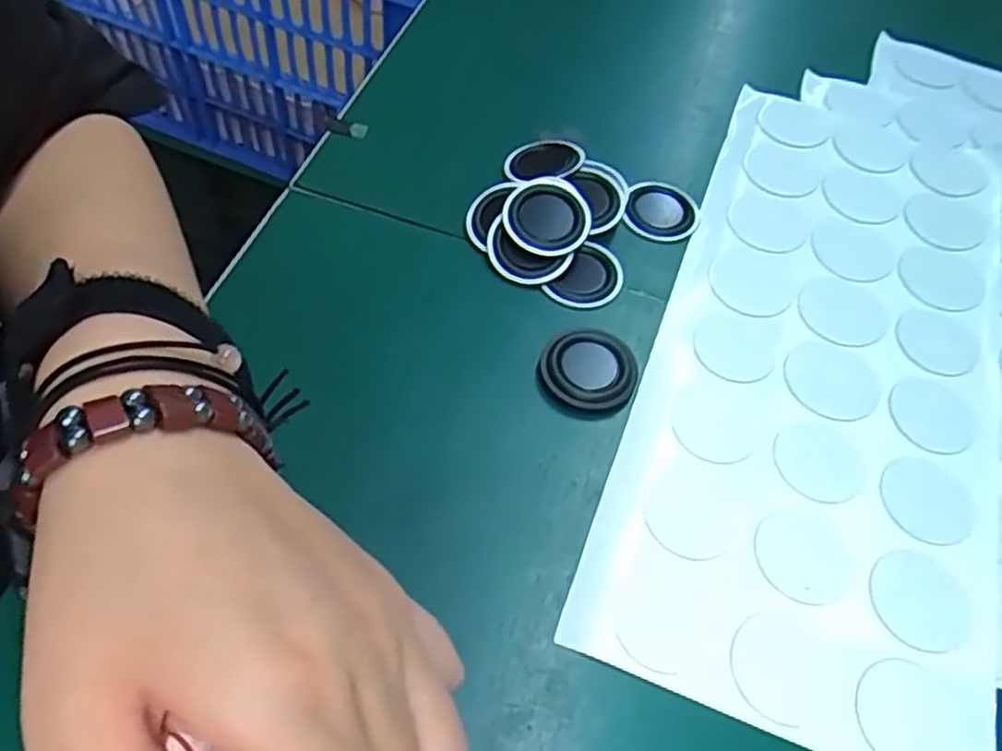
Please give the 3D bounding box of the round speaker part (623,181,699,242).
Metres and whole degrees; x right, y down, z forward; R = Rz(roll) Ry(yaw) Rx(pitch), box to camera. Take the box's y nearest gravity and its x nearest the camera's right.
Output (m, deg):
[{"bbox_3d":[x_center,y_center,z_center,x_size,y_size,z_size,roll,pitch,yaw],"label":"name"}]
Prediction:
[{"bbox_3d":[0.077,-0.079,0.355,0.034,0.005,0.035,15,57,5],"label":"round speaker part"}]

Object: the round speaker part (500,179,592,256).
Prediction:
[{"bbox_3d":[0.021,-0.071,0.332,0.038,0.005,0.036,0,74,0],"label":"round speaker part"}]

